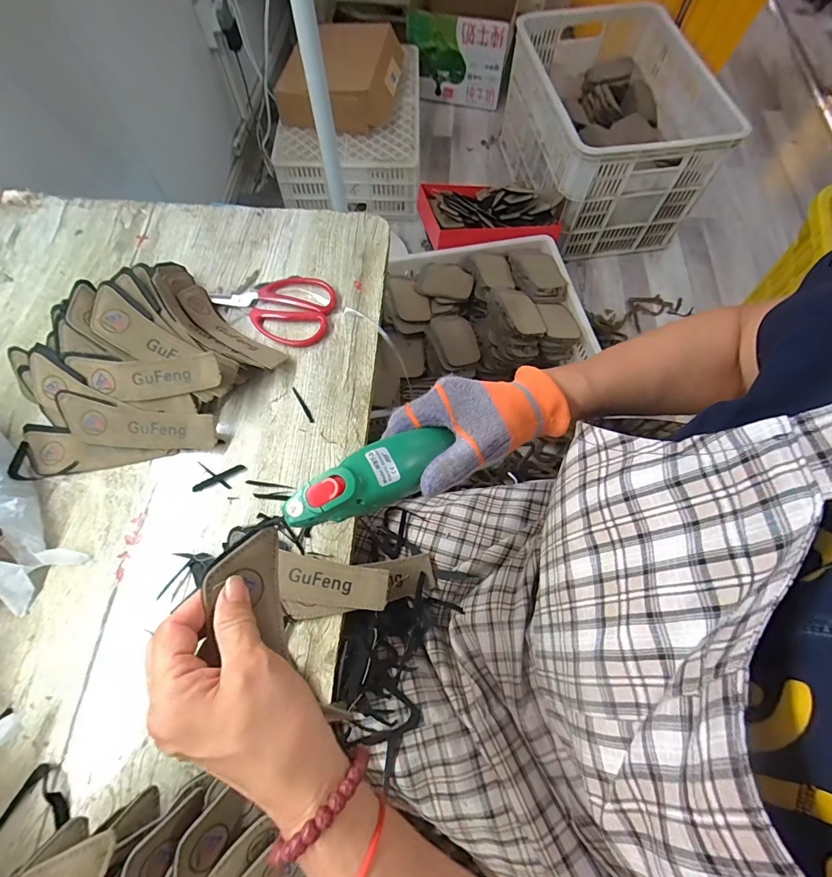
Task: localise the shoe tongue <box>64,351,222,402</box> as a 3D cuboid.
[{"bbox_3d":[-0.279,-0.063,0.424,0.153,0.006,0.046,0,97,2],"label":"shoe tongue"}]

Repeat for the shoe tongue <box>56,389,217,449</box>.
[{"bbox_3d":[-0.289,-0.012,0.429,0.156,0.006,0.047,10,98,-2],"label":"shoe tongue"}]

